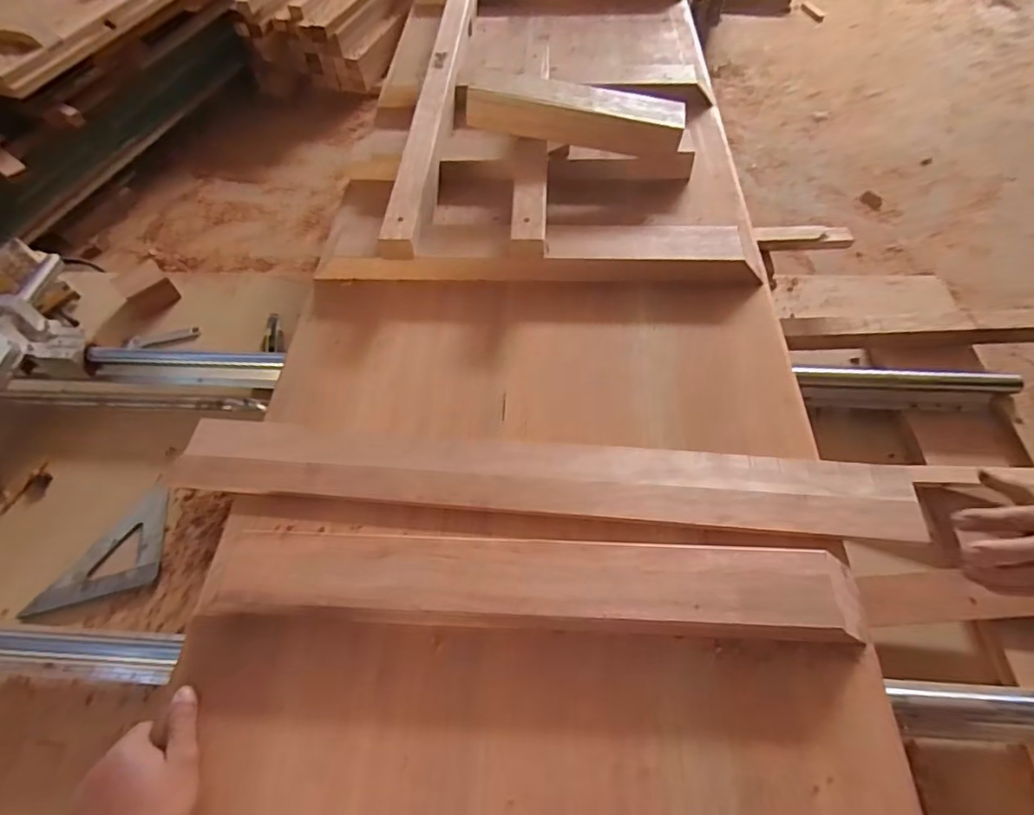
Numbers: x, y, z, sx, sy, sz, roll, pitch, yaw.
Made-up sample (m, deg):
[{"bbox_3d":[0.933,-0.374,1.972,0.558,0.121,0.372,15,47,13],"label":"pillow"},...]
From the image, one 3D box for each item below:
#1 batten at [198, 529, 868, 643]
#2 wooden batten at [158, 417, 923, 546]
[{"bbox_3d":[0.011,0.167,0.541,0.597,0.047,0.074,1,56,3],"label":"batten"},{"bbox_3d":[0.019,0.075,0.626,0.784,0.024,0.083,3,56,5],"label":"wooden batten"}]

